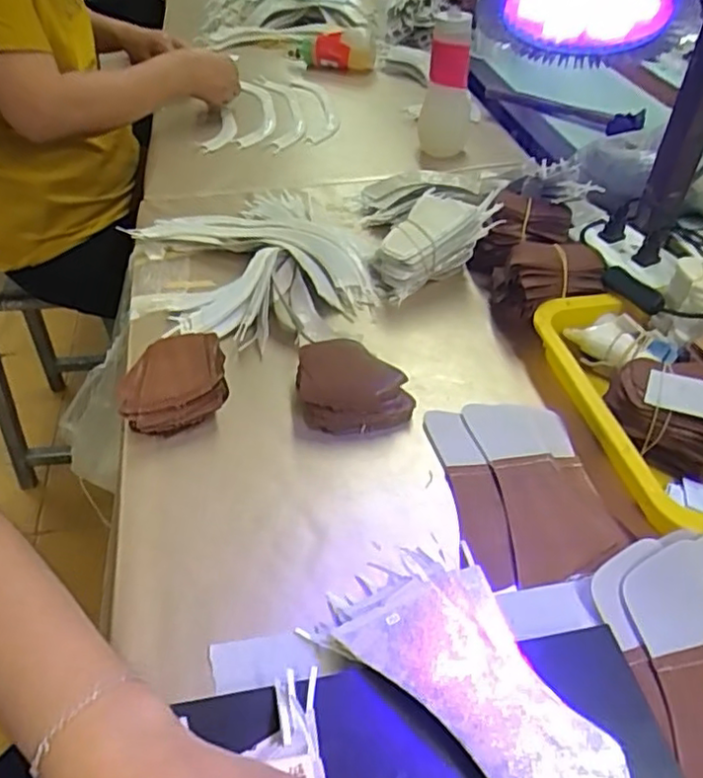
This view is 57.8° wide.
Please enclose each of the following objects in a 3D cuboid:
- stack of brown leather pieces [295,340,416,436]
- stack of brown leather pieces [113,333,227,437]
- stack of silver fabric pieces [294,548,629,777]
[{"bbox_3d":[0.001,-0.005,0.535,0.090,0.041,0.086,-2,44,-2],"label":"stack of brown leather pieces"},{"bbox_3d":[-0.147,-0.004,0.534,0.084,0.040,0.094,-10,45,-10],"label":"stack of brown leather pieces"},{"bbox_3d":[0.069,0.161,0.356,0.090,0.047,0.181,-33,53,-29],"label":"stack of silver fabric pieces"}]

